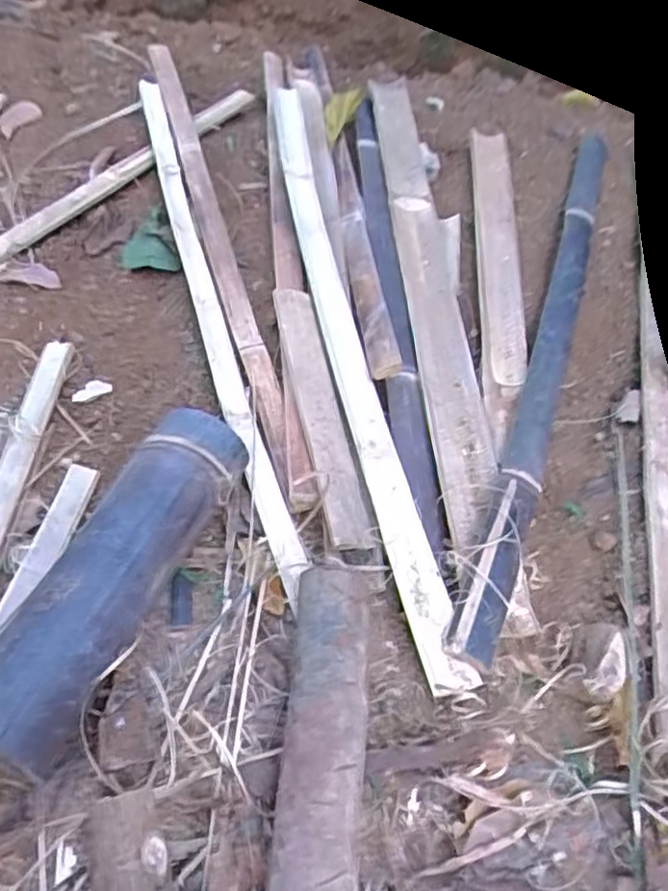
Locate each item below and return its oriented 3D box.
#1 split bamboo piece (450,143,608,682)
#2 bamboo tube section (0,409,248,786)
[{"bbox_3d":[0.258,-0.146,0.813,0.043,0.023,0.870,17,53,10],"label":"split bamboo piece"},{"bbox_3d":[-0.175,0.100,0.556,0.086,0.077,0.308,18,51,13],"label":"bamboo tube section"}]

